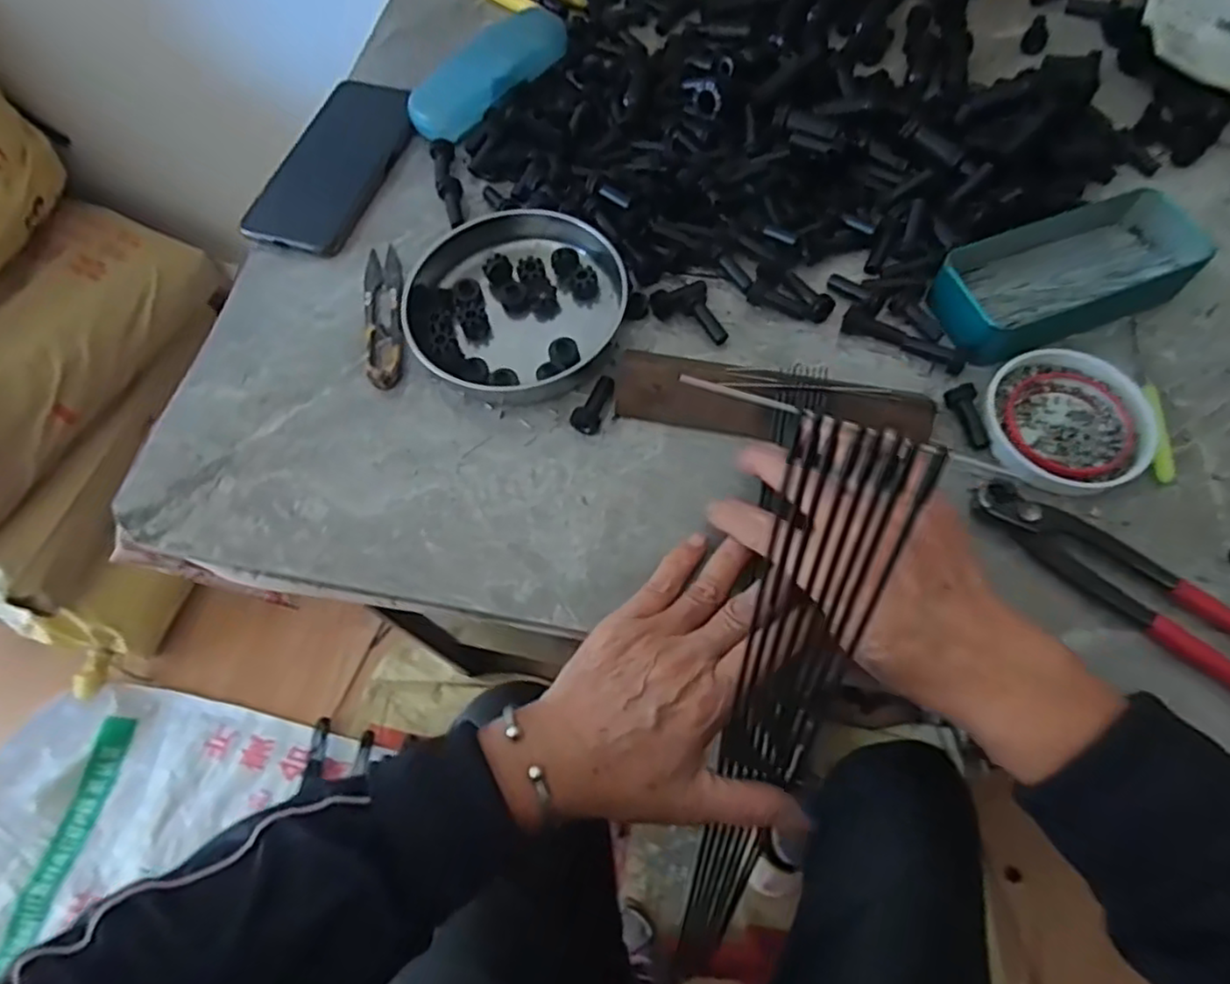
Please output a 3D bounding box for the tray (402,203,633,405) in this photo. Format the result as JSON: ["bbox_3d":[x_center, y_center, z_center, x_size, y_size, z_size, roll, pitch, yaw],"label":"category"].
[{"bbox_3d":[-0.063,-0.126,0.440,0.137,0.021,0.137,-1,66,3],"label":"tray"}]

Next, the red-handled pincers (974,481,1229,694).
[{"bbox_3d":[0.274,0.058,0.345,0.194,0.016,0.041,34,72,16],"label":"red-handled pincers"}]

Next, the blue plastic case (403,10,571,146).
[{"bbox_3d":[-0.095,-0.330,0.530,0.045,0.027,0.155,35,72,17],"label":"blue plastic case"}]

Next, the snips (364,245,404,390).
[{"bbox_3d":[-0.155,-0.122,0.453,0.025,0.012,0.117,-12,66,-2],"label":"snips"}]

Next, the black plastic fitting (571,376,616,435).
[{"bbox_3d":[-0.013,-0.052,0.416,0.018,0.011,0.038,17,68,10],"label":"black plastic fitting"}]

